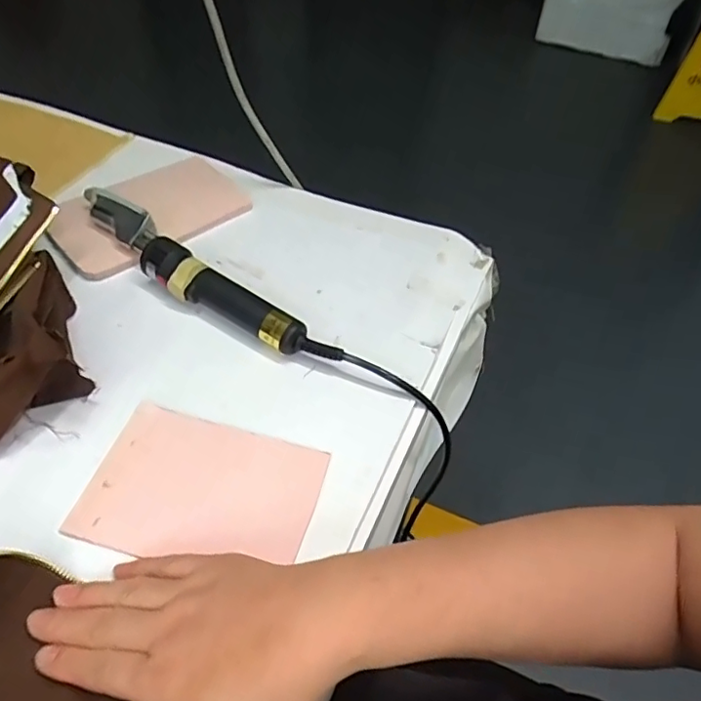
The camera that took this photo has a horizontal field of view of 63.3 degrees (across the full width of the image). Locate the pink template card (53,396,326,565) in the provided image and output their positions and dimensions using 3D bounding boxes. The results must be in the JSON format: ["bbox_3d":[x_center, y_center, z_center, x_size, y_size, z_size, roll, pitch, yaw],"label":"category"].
[{"bbox_3d":[-0.098,0.094,0.383,0.145,0.004,0.099,16,55,5],"label":"pink template card"}]

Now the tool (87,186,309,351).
[{"bbox_3d":[-0.149,-0.070,0.493,0.270,0.037,0.042,33,55,23],"label":"tool"}]

